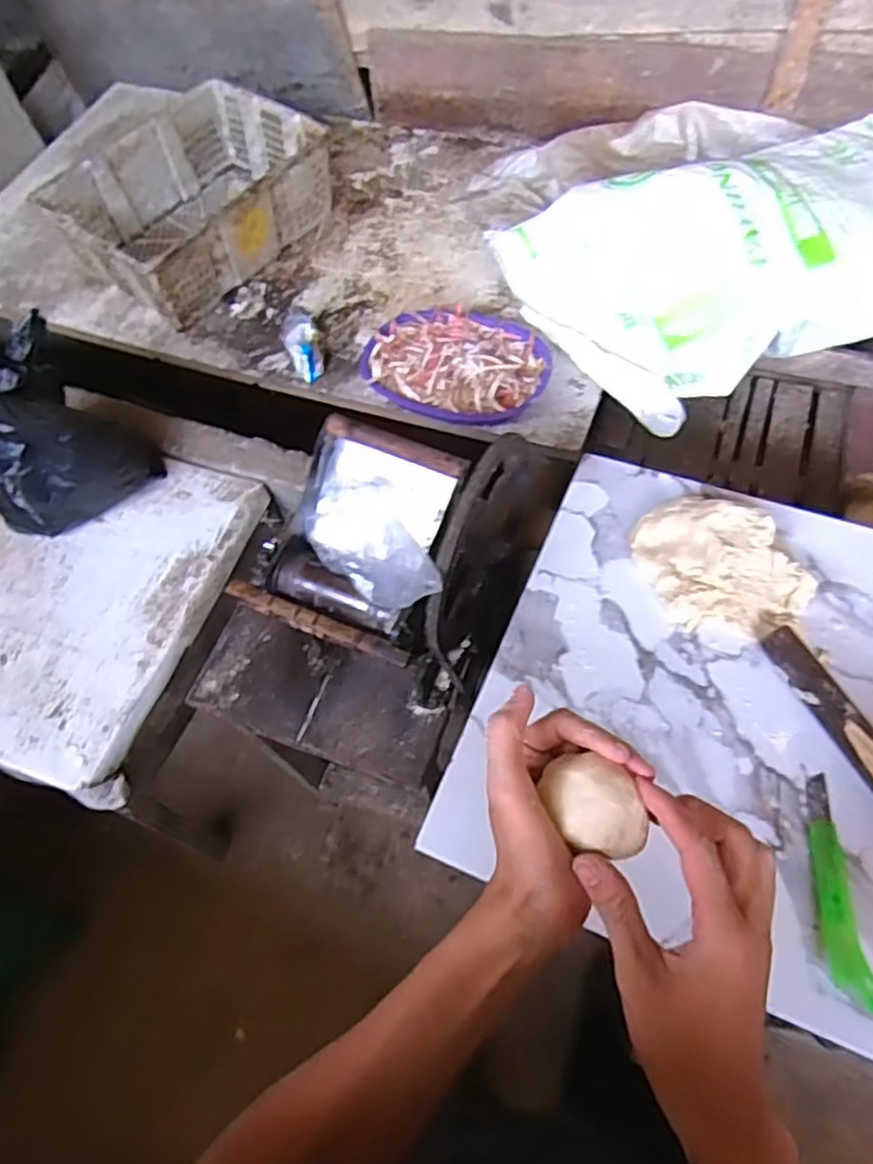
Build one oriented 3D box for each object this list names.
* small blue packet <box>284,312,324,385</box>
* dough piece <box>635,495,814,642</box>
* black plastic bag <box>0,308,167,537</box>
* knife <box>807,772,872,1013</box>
[{"bbox_3d":[-0.233,-0.413,1.249,0.061,0.069,0.126,-17,61,-5],"label":"small blue packet"},{"bbox_3d":[0.299,-0.018,0.751,0.139,0.045,0.162,-16,61,-5],"label":"dough piece"},{"bbox_3d":[-0.605,-0.232,1.088,0.206,0.280,0.243,37,69,21],"label":"black plastic bag"},{"bbox_3d":[0.337,0.256,0.606,0.034,0.016,0.182,0,61,4],"label":"knife"}]

